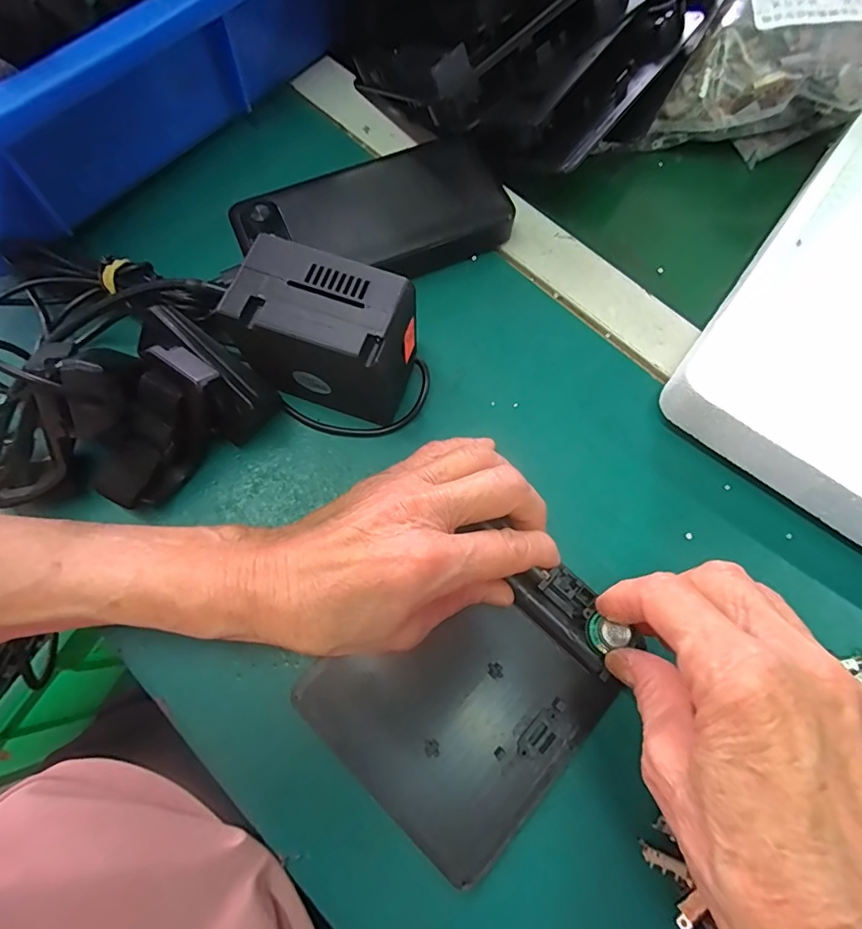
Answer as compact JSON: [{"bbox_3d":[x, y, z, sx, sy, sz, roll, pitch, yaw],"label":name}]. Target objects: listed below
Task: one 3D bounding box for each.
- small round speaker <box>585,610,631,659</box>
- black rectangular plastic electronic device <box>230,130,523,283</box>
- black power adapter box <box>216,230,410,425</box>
[{"bbox_3d":[0.077,0.074,0.218,0.017,0.006,0.016,0,73,1],"label":"small round speaker"},{"bbox_3d":[-0.032,-0.143,0.295,0.151,0.027,0.071,-23,73,-9],"label":"black rectangular plastic electronic device"},{"bbox_3d":[-0.051,-0.061,0.243,0.084,0.071,0.049,17,71,4],"label":"black power adapter box"}]

